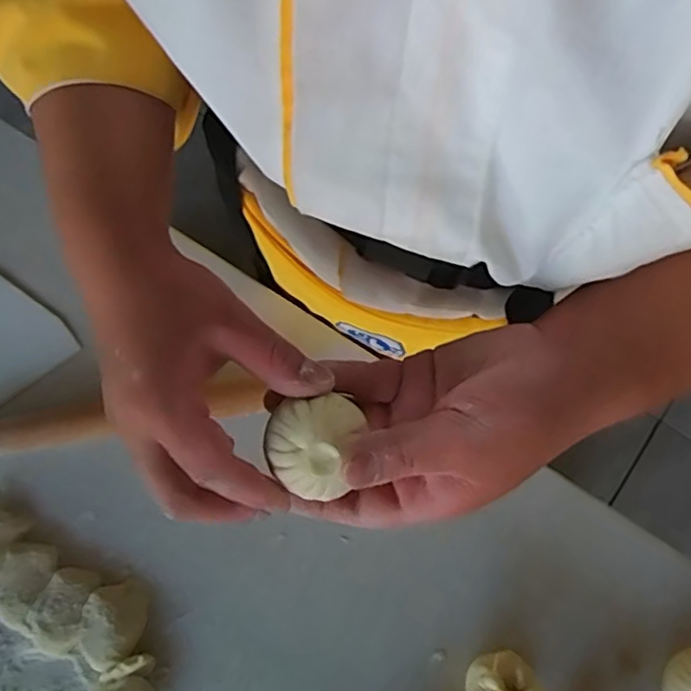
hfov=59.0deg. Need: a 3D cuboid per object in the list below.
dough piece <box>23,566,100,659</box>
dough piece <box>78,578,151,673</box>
[{"bbox_3d":[-0.193,0.181,0.418,0.036,0.015,0.055,21,73,4],"label":"dough piece"},{"bbox_3d":[-0.157,0.189,0.414,0.041,0.013,0.054,4,72,-1],"label":"dough piece"}]

